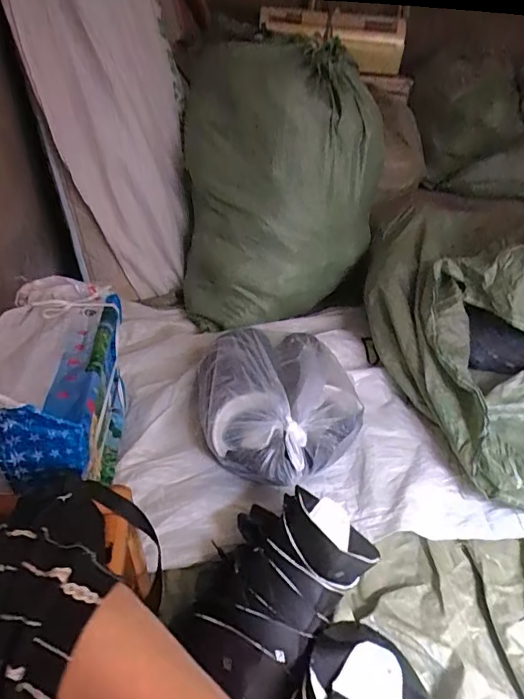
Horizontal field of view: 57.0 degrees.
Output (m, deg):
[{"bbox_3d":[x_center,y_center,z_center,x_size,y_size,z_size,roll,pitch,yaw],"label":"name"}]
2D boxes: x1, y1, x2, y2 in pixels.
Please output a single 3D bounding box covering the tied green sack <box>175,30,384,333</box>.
[{"bbox_3d":[0.023,-0.462,1.391,0.530,0.677,0.397,-22,44,-32],"label":"tied green sack"}]

